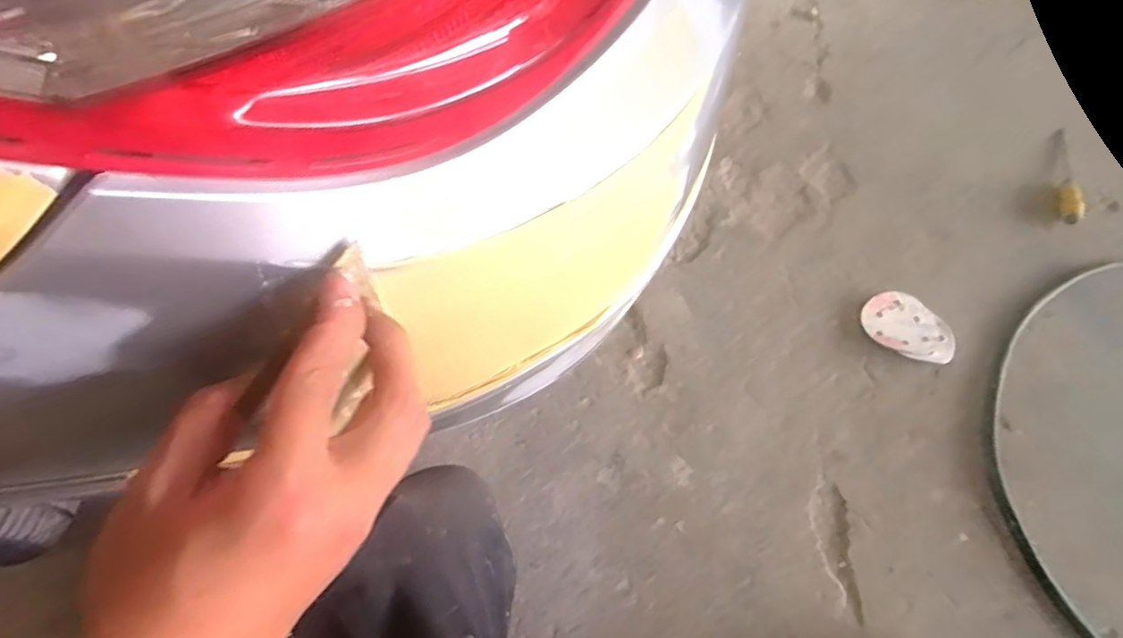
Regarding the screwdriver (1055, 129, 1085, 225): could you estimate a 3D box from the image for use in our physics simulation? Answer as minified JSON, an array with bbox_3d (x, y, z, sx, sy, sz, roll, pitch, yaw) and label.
[{"bbox_3d":[0.980,-0.282,1.082,0.036,0.031,0.234,15,65,7],"label":"screwdriver"}]

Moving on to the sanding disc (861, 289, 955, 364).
[{"bbox_3d":[0.579,0.013,0.933,0.141,0.022,0.111,32,68,15],"label":"sanding disc"}]

